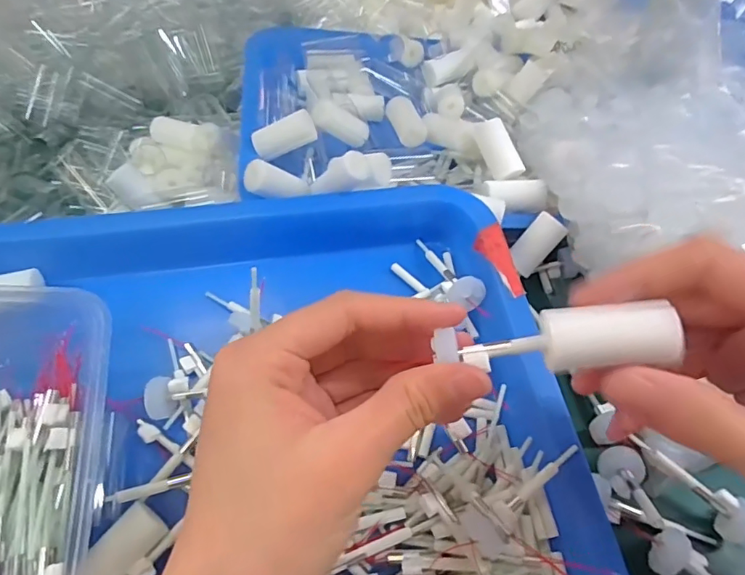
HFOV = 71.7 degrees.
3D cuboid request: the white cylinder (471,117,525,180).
[{"bbox_3d":[0.085,-0.093,0.349,0.017,0.016,0.043,-27,87,-20],"label":"white cylinder"}]

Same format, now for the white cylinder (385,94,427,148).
[{"bbox_3d":[0.024,-0.120,0.376,0.020,0.017,0.047,-12,51,-9],"label":"white cylinder"}]

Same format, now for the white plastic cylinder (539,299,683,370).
[{"bbox_3d":[0.077,0.017,0.168,0.041,0.019,0.015,1,50,2],"label":"white plastic cylinder"}]

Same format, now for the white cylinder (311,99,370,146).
[{"bbox_3d":[-0.022,-0.115,0.361,0.043,0.016,0.014,24,44,-28],"label":"white cylinder"}]

